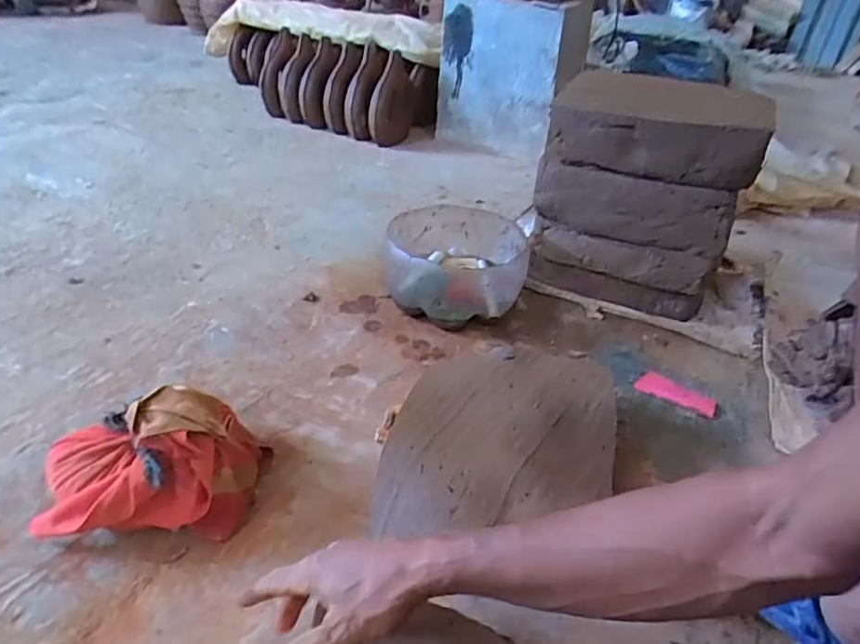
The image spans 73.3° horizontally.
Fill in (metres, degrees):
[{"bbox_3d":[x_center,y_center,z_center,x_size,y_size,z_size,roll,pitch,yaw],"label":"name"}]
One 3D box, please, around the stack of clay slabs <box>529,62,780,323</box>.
[{"bbox_3d":[0.360,-0.236,1.016,0.307,0.336,0.299,14,35,14],"label":"stack of clay slabs"}]

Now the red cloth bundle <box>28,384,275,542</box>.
[{"bbox_3d":[-0.290,0.145,0.605,0.207,0.126,0.119,-1,35,-9],"label":"red cloth bundle"}]

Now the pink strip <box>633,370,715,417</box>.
[{"bbox_3d":[0.361,0.105,0.850,0.109,0.011,0.048,22,38,21],"label":"pink strip"}]

